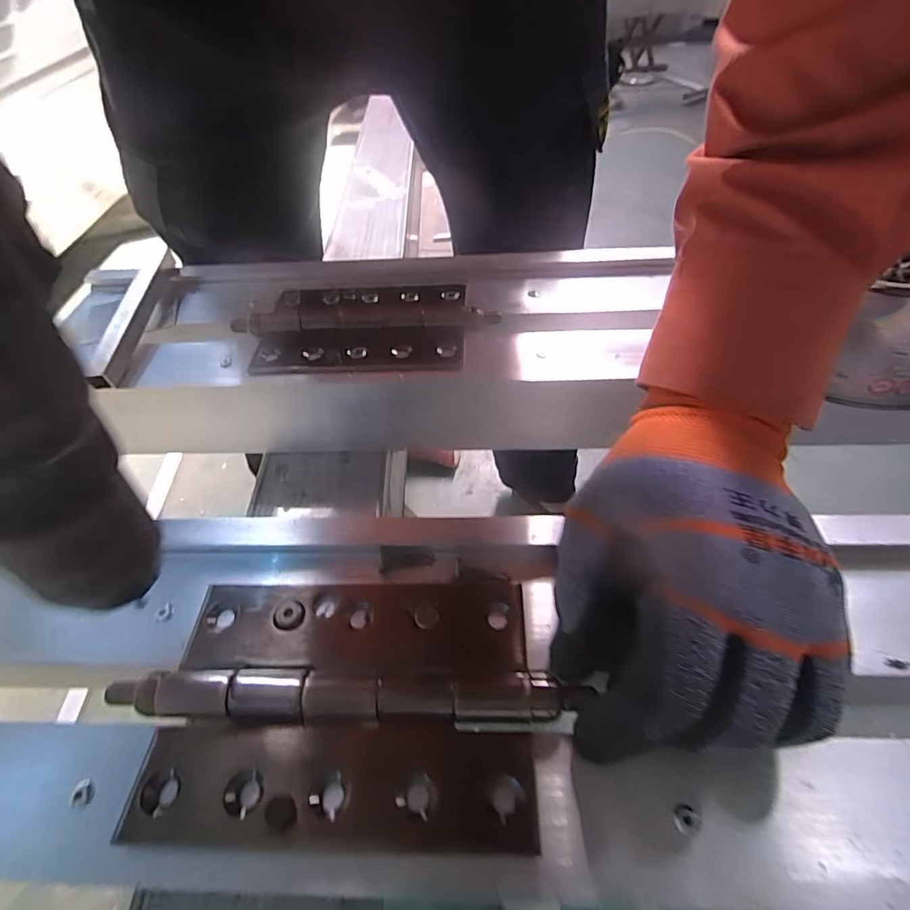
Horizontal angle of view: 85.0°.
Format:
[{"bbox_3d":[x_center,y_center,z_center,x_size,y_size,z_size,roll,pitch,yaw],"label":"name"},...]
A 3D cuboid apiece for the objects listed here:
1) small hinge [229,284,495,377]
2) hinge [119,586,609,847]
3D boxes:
[{"bbox_3d":[-0.065,-0.096,0.363,0.173,0.015,0.098,1,51,4],"label":"small hinge"},{"bbox_3d":[-0.043,0.097,0.200,0.158,0.010,0.096,-1,49,3],"label":"hinge"}]

